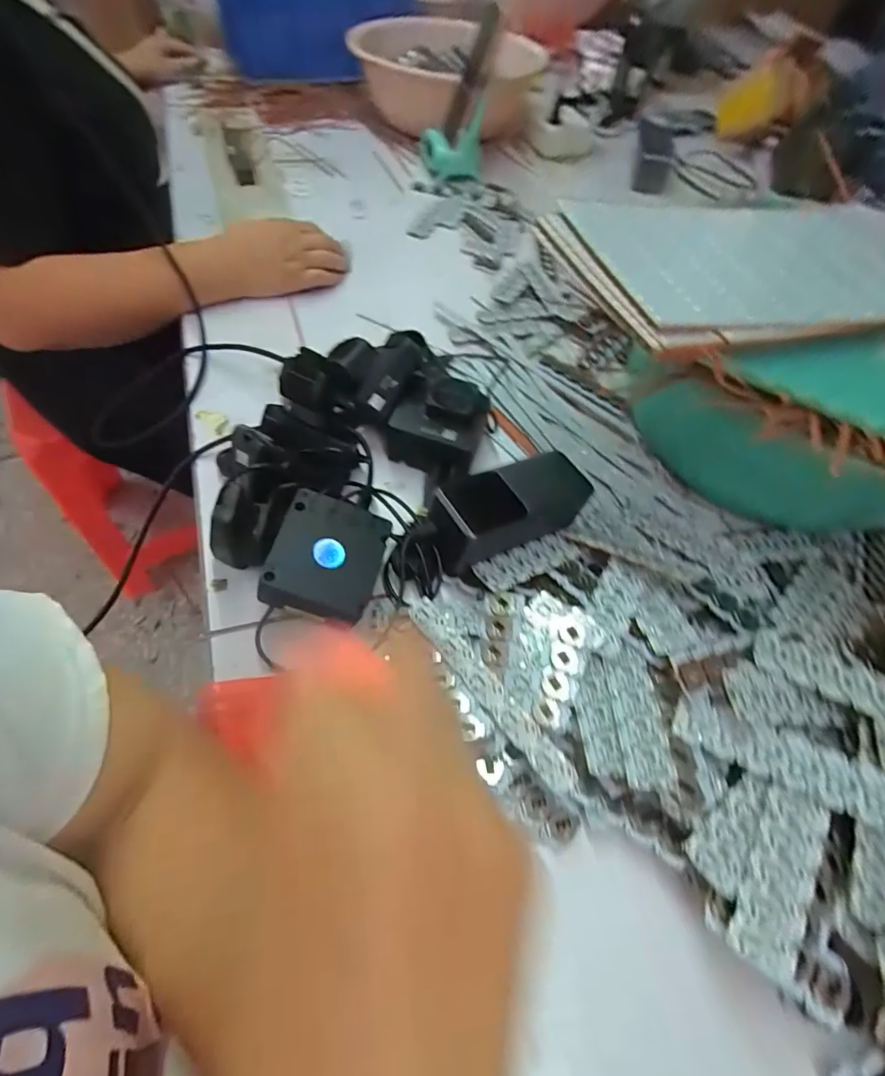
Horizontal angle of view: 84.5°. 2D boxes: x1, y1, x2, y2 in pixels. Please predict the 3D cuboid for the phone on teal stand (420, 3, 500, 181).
[{"bbox_3d":[0.028,-0.647,0.733,0.109,0.208,0.062,21,20,9],"label":"phone on teal stand"}]

